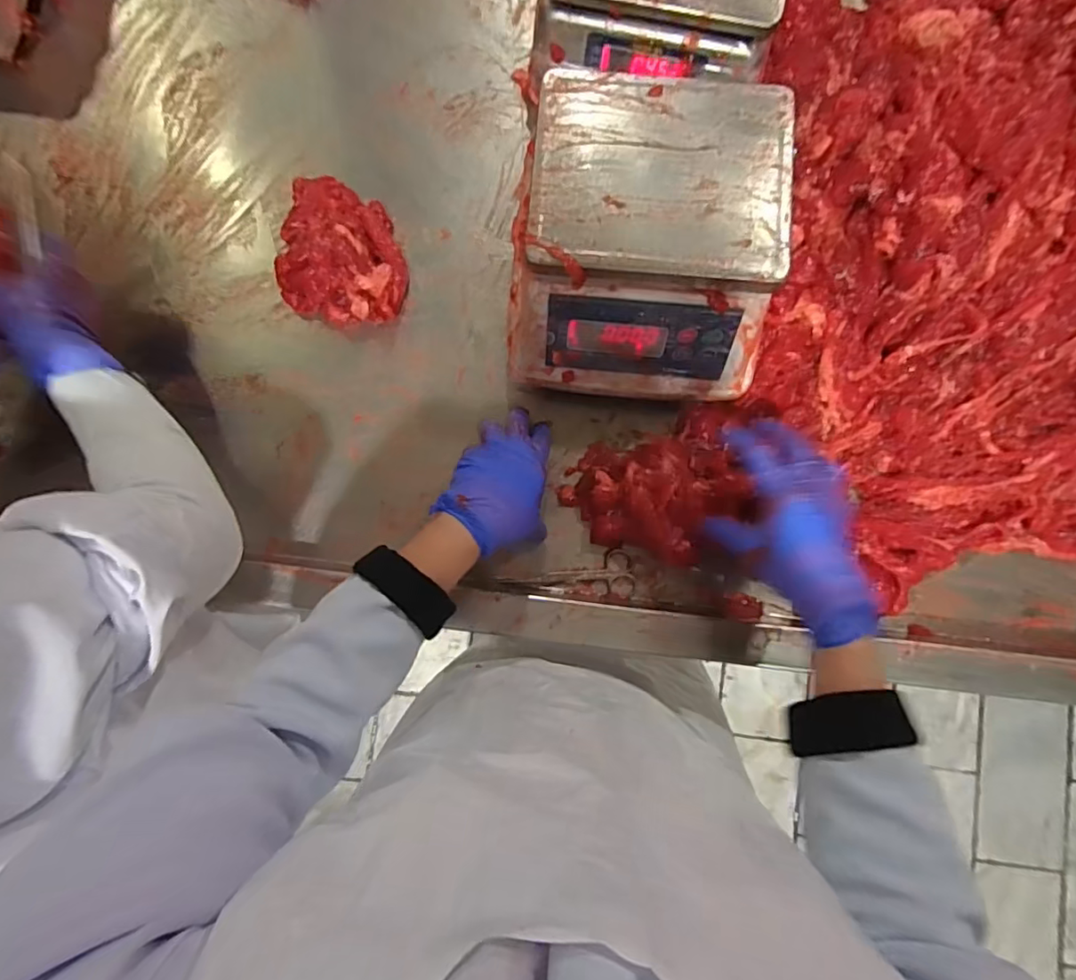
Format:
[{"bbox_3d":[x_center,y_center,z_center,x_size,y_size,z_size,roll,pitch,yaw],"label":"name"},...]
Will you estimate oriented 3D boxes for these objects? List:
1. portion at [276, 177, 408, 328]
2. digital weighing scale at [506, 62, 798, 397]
[{"bbox_3d":[-0.204,-0.249,0.585,0.122,0.052,0.151,-3,85,2],"label":"portion"},{"bbox_3d":[0.093,-0.216,0.495,0.218,0.115,0.237,6,85,2],"label":"digital weighing scale"}]

